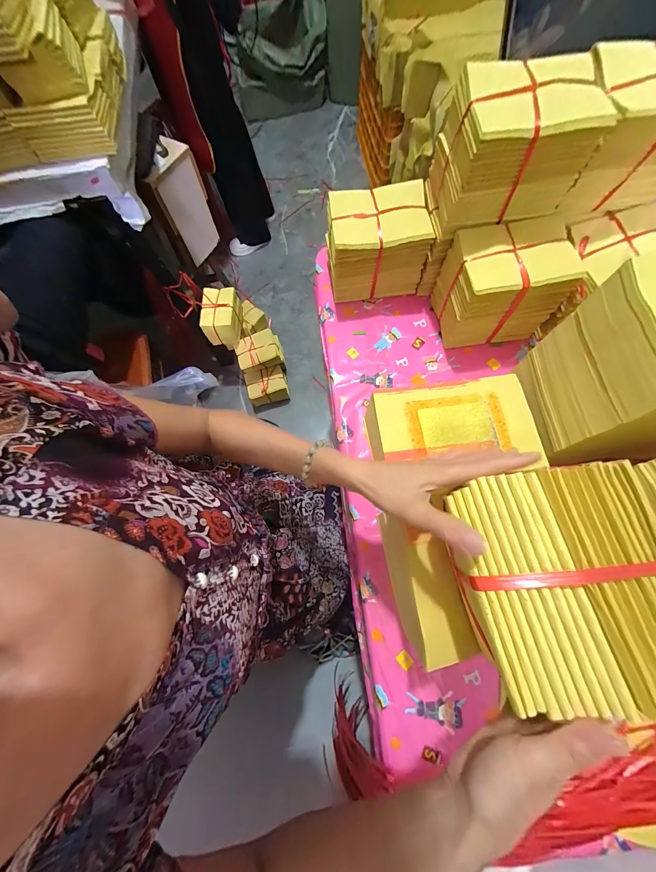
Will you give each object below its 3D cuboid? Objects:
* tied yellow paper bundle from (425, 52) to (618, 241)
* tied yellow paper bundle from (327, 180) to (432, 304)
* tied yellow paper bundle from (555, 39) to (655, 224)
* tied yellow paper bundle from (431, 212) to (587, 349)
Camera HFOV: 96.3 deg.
[{"bbox_3d":[0.246,-0.383,0.403,0.167,0.135,0.107,-7,74,0],"label":"tied yellow paper bundle"},{"bbox_3d":[0.086,-0.343,0.541,0.163,0.142,0.117,-8,74,0],"label":"tied yellow paper bundle"},{"bbox_3d":[0.407,-0.407,0.399,0.158,0.132,0.118,-4,74,1],"label":"tied yellow paper bundle"},{"bbox_3d":[0.286,-0.248,0.494,0.169,0.141,0.121,-5,74,1],"label":"tied yellow paper bundle"}]

